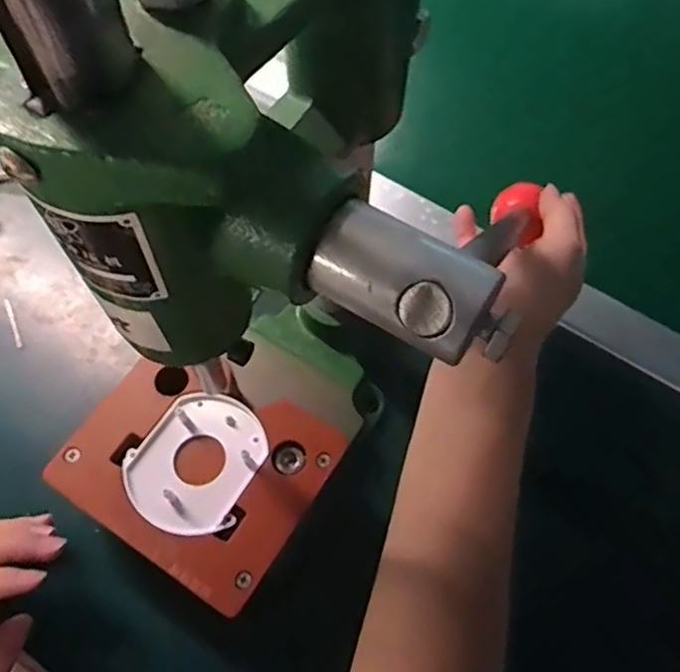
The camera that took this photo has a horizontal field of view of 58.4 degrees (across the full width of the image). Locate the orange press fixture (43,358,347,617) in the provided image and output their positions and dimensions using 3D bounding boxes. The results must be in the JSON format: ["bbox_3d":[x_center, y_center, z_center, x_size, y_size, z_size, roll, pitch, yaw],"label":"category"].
[{"bbox_3d":[-0.071,0.062,0.307,0.118,0.008,0.100,30,66,12],"label":"orange press fixture"}]

